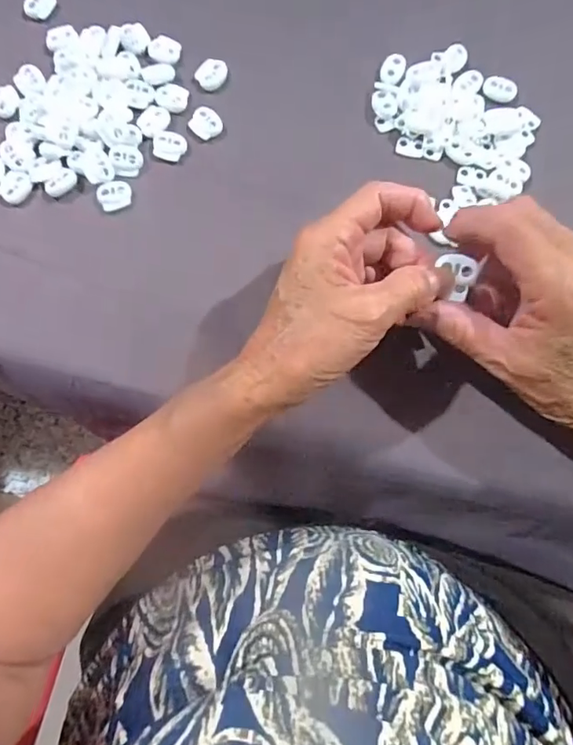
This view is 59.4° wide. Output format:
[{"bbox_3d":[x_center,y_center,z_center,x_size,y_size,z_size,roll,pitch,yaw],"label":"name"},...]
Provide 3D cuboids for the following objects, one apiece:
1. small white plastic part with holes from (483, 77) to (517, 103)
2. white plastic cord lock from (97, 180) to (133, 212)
[{"bbox_3d":[0.143,-0.190,0.337,0.022,0.006,0.014,16,81,4],"label":"small white plastic part with holes"},{"bbox_3d":[-0.113,-0.117,0.330,0.021,0.005,0.019,-18,80,-2],"label":"white plastic cord lock"}]

